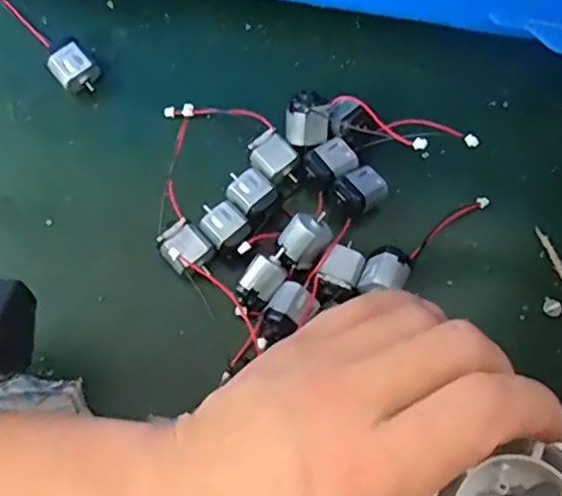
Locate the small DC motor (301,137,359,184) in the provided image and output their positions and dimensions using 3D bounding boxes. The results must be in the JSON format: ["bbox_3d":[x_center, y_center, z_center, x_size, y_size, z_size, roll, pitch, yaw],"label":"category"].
[{"bbox_3d":[0.023,-0.039,0.299,0.024,0.013,0.019,-31,74,-10],"label":"small DC motor"}]

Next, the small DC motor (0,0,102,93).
[{"bbox_3d":[-0.121,-0.109,0.326,0.019,0.017,0.082,-39,75,-13],"label":"small DC motor"}]

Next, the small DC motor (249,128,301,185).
[{"bbox_3d":[-0.003,-0.040,0.302,0.019,0.015,0.025,-39,75,-13],"label":"small DC motor"}]

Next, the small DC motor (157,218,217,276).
[{"bbox_3d":[-0.042,0.001,0.283,0.020,0.014,0.025,-40,76,-13],"label":"small DC motor"}]

